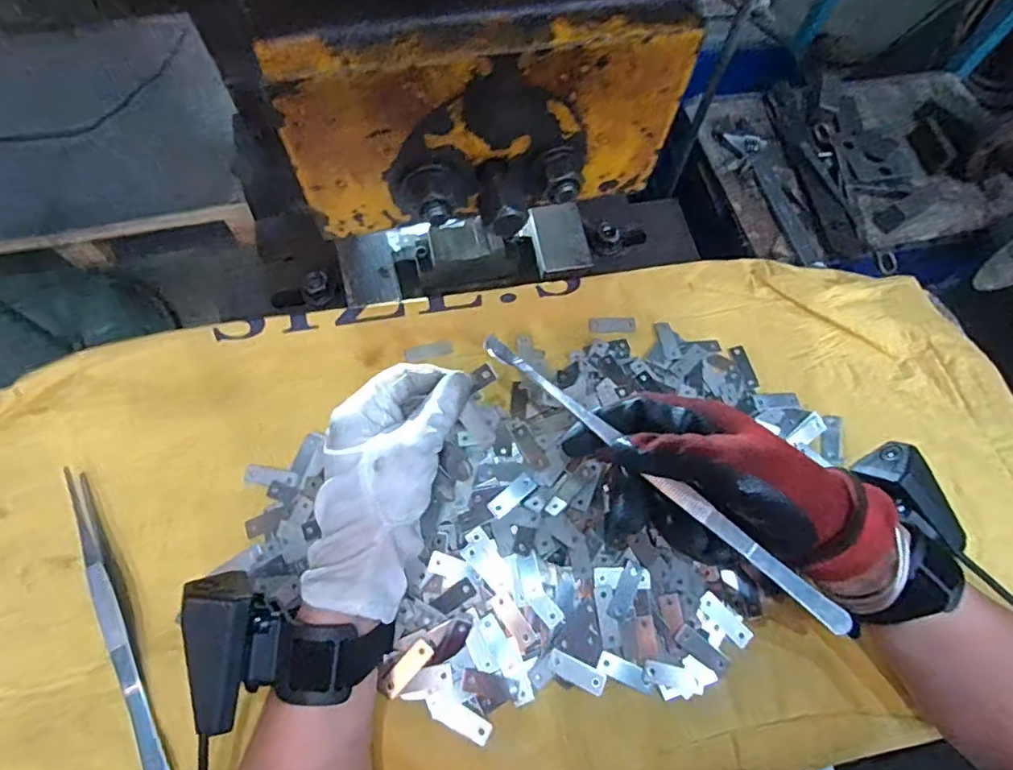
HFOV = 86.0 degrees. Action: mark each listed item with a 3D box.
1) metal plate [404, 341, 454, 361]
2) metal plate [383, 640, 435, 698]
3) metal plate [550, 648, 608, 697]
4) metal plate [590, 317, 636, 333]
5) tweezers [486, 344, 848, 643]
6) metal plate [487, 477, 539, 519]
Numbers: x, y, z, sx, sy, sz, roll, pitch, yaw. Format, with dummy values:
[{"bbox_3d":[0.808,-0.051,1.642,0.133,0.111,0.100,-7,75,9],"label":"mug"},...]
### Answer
[{"bbox_3d":[-0.059,-0.026,0.413,0.036,0.004,0.012,-12,68,-7],"label":"metal plate"},{"bbox_3d":[-0.058,0.165,0.316,0.013,0.004,0.033,42,71,14],"label":"metal plate"},{"bbox_3d":[0.043,0.171,0.322,0.035,0.004,0.014,23,68,7],"label":"metal plate"},{"bbox_3d":[0.085,-0.048,0.433,0.036,0.004,0.012,1,67,-2],"label":"metal plate"},{"bbox_3d":[0.085,0.052,0.304,0.247,0.008,0.012,39,69,6],"label":"tweezers"},{"bbox_3d":[0.004,0.072,0.354,0.035,0.004,0.012,-37,73,-16],"label":"metal plate"}]

